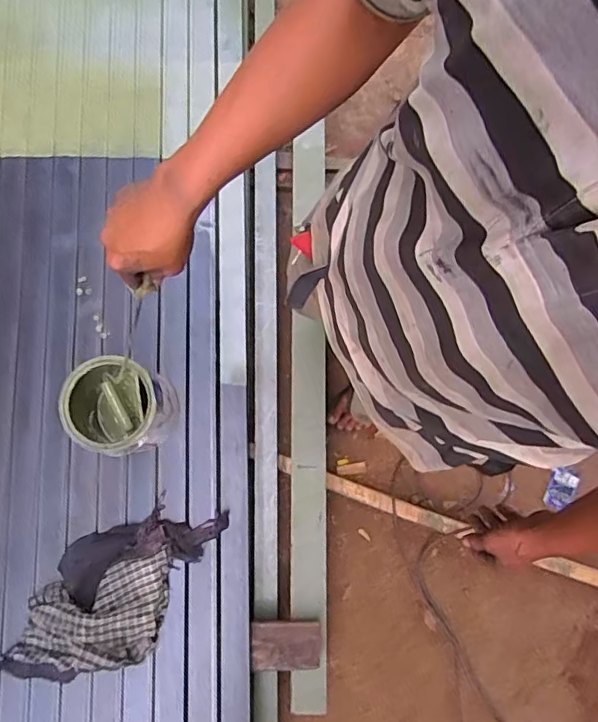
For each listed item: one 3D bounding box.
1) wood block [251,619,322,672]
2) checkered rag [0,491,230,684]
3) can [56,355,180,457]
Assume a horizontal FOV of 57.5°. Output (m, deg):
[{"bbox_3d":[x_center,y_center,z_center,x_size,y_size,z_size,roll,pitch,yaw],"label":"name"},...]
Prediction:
[{"bbox_3d":[-0.025,0.562,1.081,0.136,0.021,0.087,-3,79,-1],"label":"wood block"},{"bbox_3d":[-0.355,0.435,1.031,0.240,0.086,0.438,30,80,5],"label":"checkered rag"},{"bbox_3d":[-0.326,0.091,1.035,0.157,0.228,0.154,0,79,-1],"label":"can"}]

